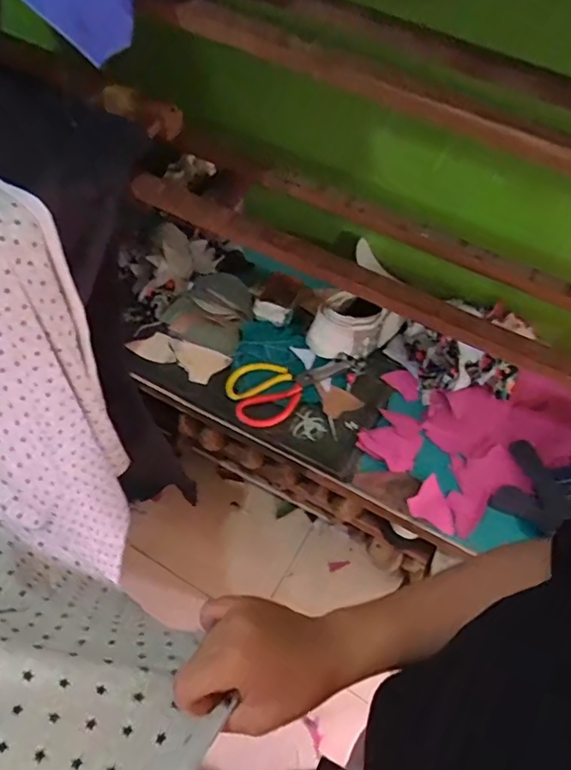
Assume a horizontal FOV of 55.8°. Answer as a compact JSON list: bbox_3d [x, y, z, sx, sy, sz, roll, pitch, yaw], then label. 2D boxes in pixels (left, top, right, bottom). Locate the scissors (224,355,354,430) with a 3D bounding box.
[{"bbox_3d":[0.017,0.007,0.844,0.209,0.017,0.104,-9,59,-10],"label":"scissors"}]

